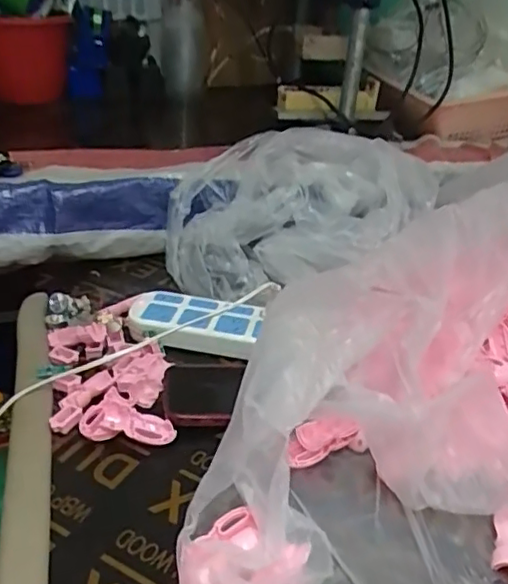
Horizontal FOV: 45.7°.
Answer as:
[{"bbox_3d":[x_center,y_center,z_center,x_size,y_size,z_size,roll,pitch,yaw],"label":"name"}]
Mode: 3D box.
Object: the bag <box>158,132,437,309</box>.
[{"bbox_3d":[0.062,-0.096,0.772,0.341,0.152,0.184,1,31,-5],"label":"bag"}]

